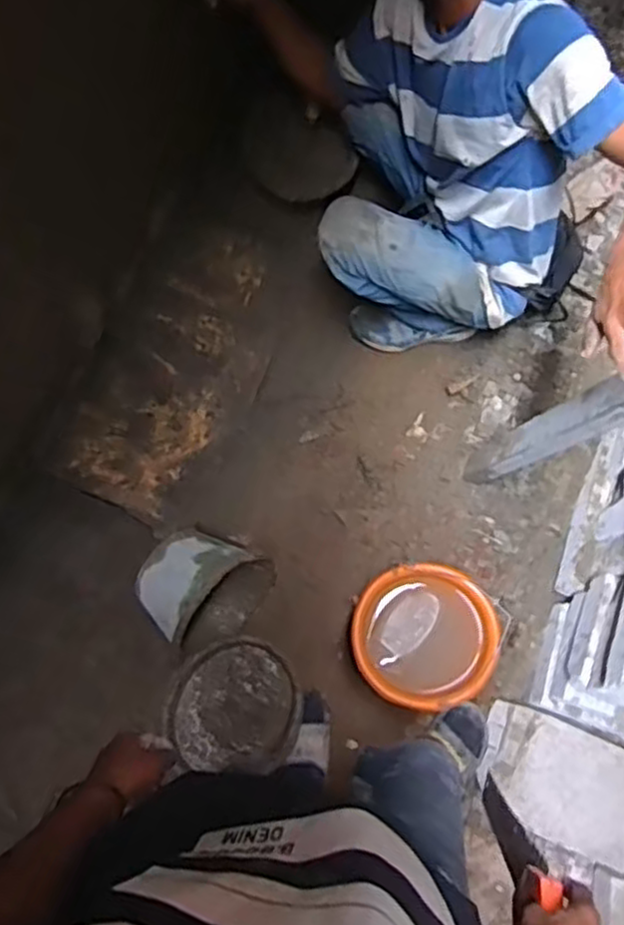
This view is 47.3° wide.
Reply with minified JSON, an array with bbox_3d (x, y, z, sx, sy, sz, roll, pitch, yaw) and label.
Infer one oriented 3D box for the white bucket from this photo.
[{"bbox_3d":[-0.208,0.239,1.358,0.205,0.208,0.214,30,77,9],"label":"white bucket"}]

